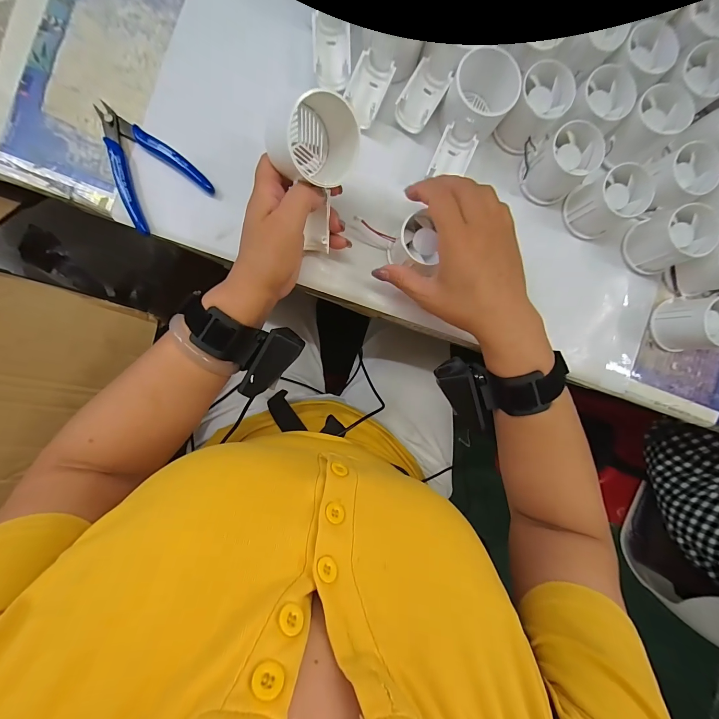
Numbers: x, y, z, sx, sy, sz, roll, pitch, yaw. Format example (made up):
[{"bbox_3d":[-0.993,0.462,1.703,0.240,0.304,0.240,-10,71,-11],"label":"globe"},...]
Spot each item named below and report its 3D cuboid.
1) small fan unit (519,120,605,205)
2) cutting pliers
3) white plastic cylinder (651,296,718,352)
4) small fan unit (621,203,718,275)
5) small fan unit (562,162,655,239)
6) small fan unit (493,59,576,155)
[{"bbox_3d":[0.200,-0.194,0.320,0.060,0.048,0.055,-2,91,-6],"label":"small fan unit"},{"bbox_3d":[-0.203,-0.186,0.300,0.077,0.012,0.113,-35,94,-4],"label":"cutting pliers"},{"bbox_3d":[0.351,-0.037,0.336,0.050,0.050,0.054,-6,92,-5],"label":"white plastic cylinder"},{"bbox_3d":[0.317,-0.122,0.329,0.051,0.051,0.056,0,91,-6],"label":"small fan unit"},{"bbox_3d":[0.249,-0.159,0.325,0.052,0.053,0.054,0,91,-6],"label":"small fan unit"},{"bbox_3d":[0.170,-0.245,0.315,0.046,0.048,0.060,34,88,-5],"label":"small fan unit"}]

